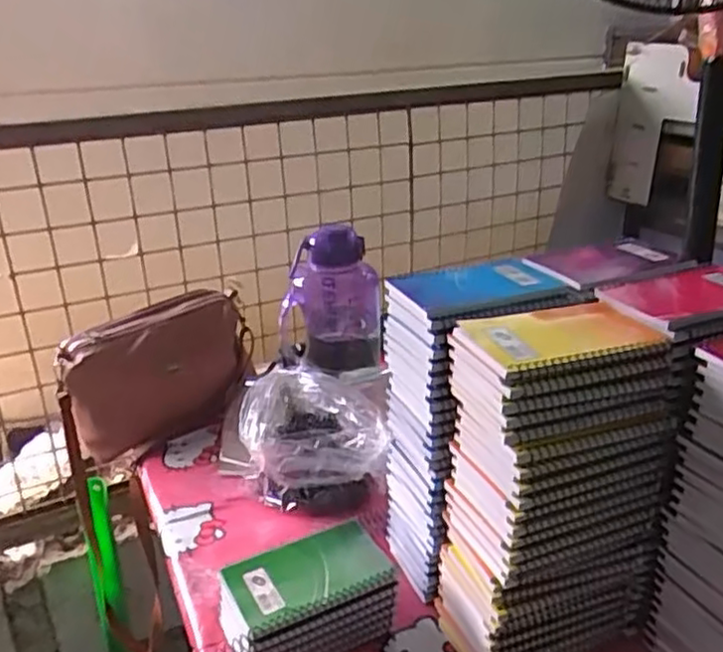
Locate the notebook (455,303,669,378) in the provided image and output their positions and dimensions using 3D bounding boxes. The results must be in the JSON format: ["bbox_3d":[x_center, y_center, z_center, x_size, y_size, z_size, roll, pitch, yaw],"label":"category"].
[{"bbox_3d":[0.141,0.004,0.508,0.129,0.012,0.081,-10,24,-17],"label":"notebook"}]

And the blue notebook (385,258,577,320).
[{"bbox_3d":[0.096,-0.036,0.591,0.132,0.015,0.088,-10,24,-18],"label":"blue notebook"}]

